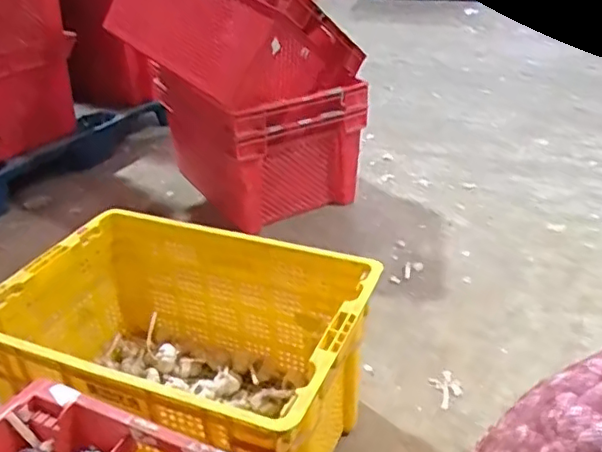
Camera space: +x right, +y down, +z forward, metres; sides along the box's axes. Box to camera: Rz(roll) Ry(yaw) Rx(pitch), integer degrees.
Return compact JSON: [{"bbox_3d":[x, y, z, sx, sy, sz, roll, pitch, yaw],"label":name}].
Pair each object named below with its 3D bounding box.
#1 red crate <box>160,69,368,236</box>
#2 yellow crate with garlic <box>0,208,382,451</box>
[{"bbox_3d":[-0.166,-0.299,1.967,0.421,0.390,0.648,-20,35,-27],"label":"red crate"},{"bbox_3d":[-0.189,0.230,1.074,0.579,0.304,0.489,14,34,24],"label":"yellow crate with garlic"}]

